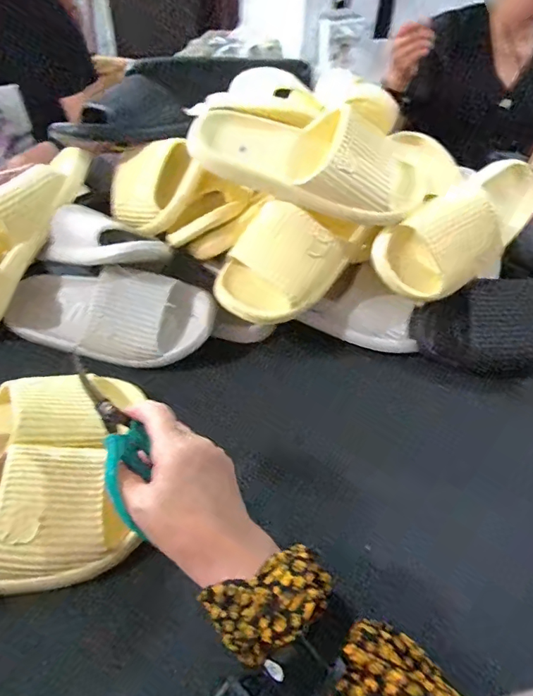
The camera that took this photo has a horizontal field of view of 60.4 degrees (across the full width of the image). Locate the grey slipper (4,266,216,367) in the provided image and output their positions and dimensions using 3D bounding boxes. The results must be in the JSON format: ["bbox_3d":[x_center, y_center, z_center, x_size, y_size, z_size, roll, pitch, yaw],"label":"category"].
[{"bbox_3d":[-0.187,-0.041,0.537,0.247,0.078,0.112,14,72,14],"label":"grey slipper"}]

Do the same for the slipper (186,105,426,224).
[{"bbox_3d":[0.051,-0.205,0.480,0.256,0.078,0.111,20,68,-3],"label":"slipper"}]

